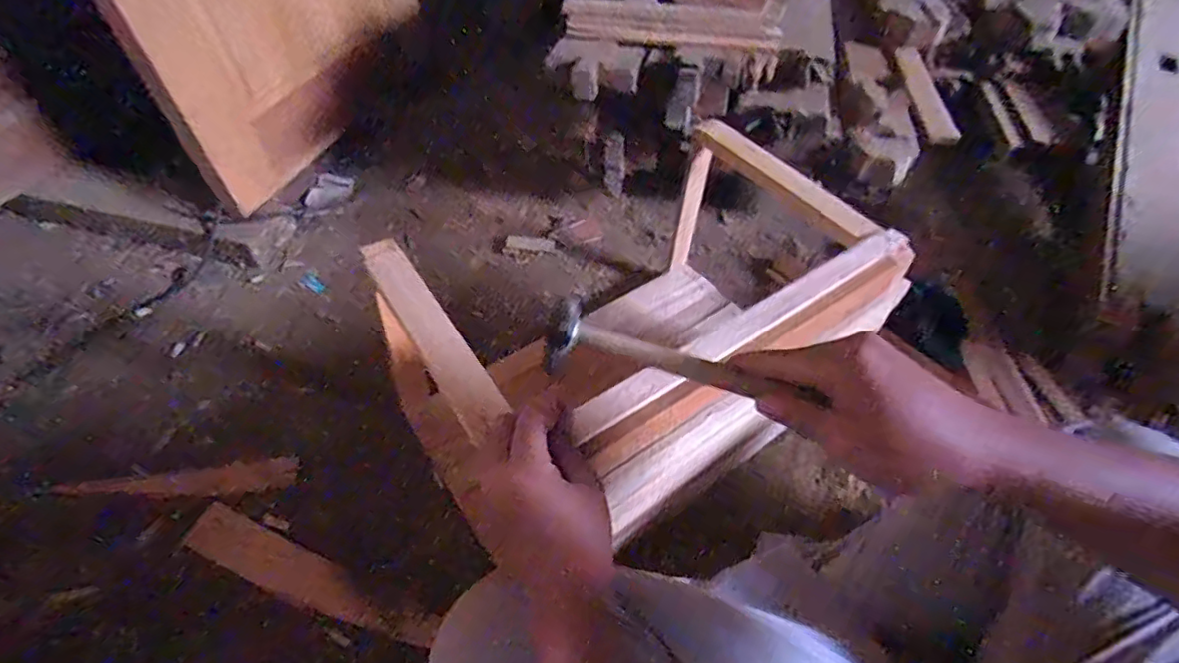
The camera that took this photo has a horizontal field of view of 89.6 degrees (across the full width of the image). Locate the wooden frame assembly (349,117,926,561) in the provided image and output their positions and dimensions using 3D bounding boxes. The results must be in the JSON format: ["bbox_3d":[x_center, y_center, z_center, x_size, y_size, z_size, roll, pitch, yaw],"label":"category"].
[{"bbox_3d":[0.059,0.000,0.721,0.513,0.270,0.337,-26,55,-25],"label":"wooden frame assembly"}]

